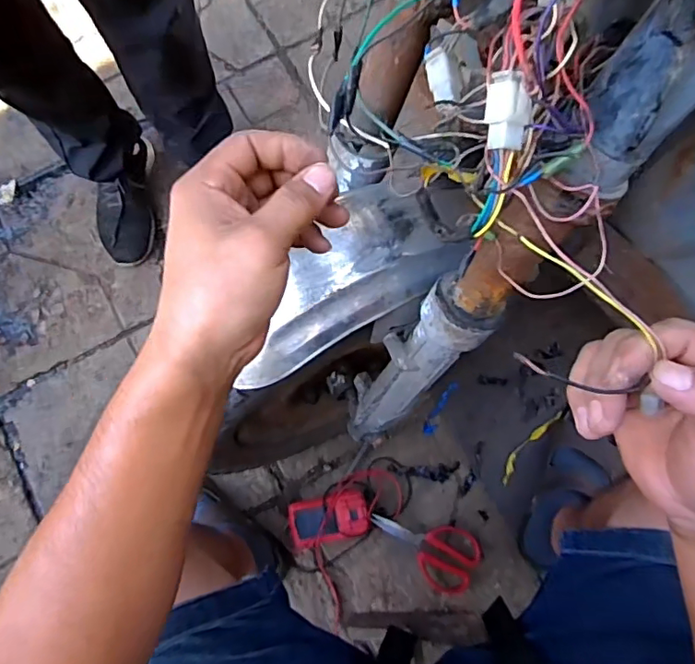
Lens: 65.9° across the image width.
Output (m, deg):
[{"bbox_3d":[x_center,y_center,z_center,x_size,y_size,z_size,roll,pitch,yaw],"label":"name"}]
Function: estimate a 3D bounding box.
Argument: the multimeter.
[{"bbox_3d":[-0.032,0.320,0.925,0.133,0.047,0.074,-15,76,-2],"label":"multimeter"}]

